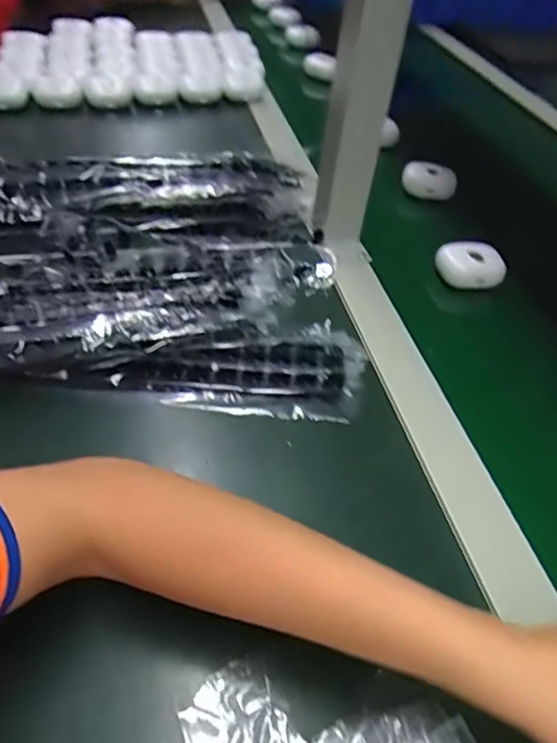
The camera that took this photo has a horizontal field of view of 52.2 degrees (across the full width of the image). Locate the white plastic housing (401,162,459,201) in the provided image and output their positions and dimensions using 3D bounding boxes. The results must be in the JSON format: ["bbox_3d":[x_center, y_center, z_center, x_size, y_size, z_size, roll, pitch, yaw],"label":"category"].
[{"bbox_3d":[0.172,-0.217,0.650,0.062,0.030,0.039,8,45,1],"label":"white plastic housing"}]

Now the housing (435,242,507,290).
[{"bbox_3d":[0.177,-0.099,0.530,0.056,0.029,0.035,1,45,-5],"label":"housing"}]

